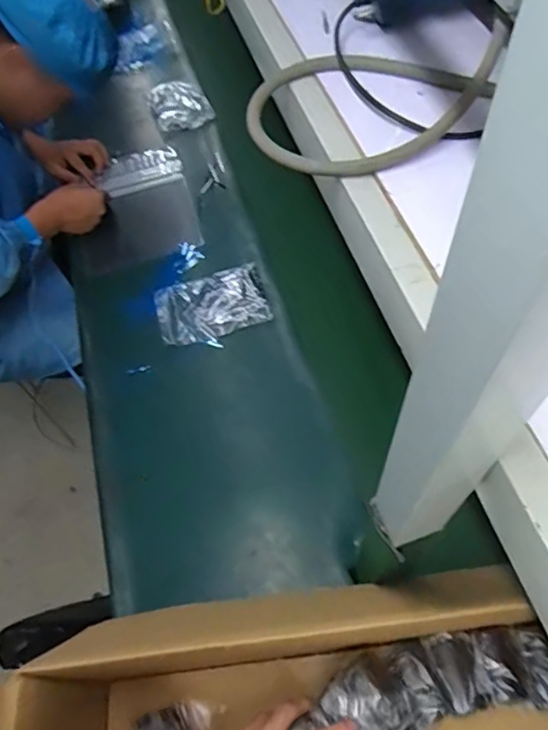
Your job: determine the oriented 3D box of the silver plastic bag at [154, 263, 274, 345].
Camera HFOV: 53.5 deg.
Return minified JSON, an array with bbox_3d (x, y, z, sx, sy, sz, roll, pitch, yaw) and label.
[{"bbox_3d":[-0.108,-0.103,0.935,0.182,0.030,0.125,-16,60,-6],"label":"silver plastic bag"}]

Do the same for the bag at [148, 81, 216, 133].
[{"bbox_3d":[-0.212,-0.586,1.217,0.121,0.026,0.181,-20,60,-8],"label":"bag"}]

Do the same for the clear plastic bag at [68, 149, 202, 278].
[{"bbox_3d":[-0.283,-0.315,1.079,0.237,0.023,0.285,-15,60,-5],"label":"clear plastic bag"}]

